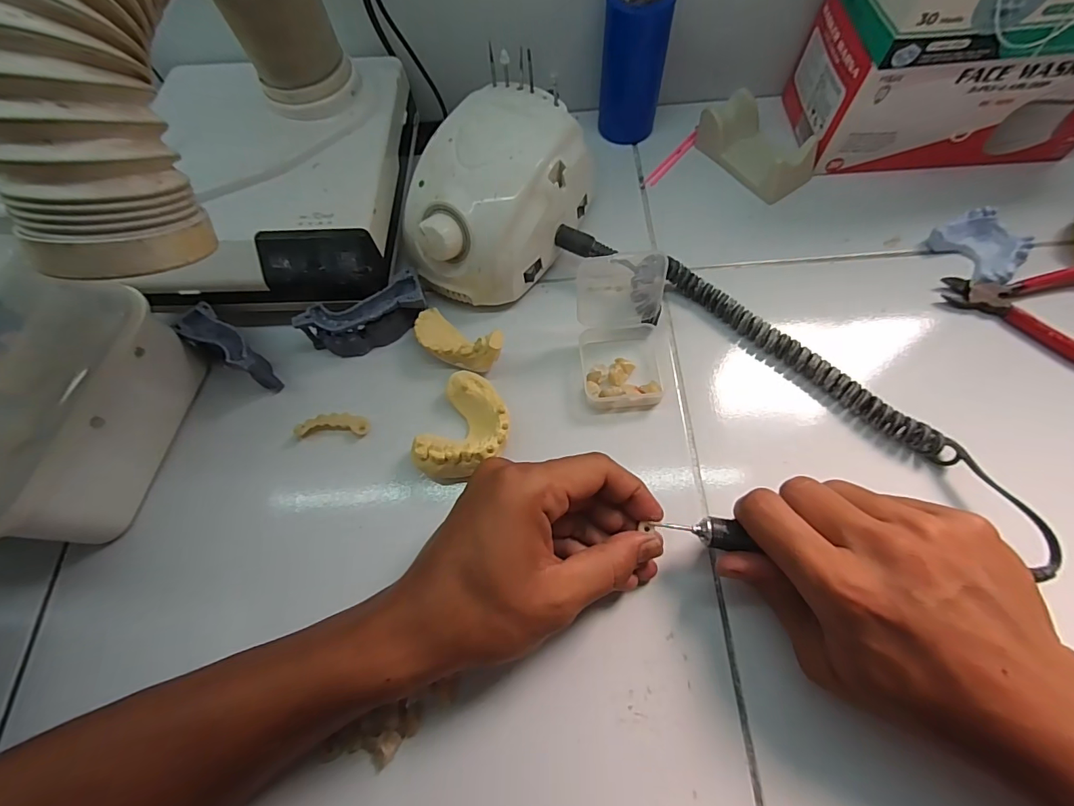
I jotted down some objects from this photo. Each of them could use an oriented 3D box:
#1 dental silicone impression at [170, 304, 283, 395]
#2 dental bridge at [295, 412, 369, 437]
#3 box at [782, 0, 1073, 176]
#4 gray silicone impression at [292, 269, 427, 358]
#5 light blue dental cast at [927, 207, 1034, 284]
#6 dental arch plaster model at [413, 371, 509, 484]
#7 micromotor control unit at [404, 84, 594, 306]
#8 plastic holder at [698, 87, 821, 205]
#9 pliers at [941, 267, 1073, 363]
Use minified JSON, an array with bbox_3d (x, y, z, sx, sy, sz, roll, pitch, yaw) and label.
[{"bbox_3d":[-0.210,-0.037,0.316,0.074,0.038,0.025,37,72,3],"label":"dental silicone impression"},{"bbox_3d":[-0.137,0.014,0.311,0.046,0.009,0.014,-2,66,1],"label":"dental bridge"},{"bbox_3d":[0.320,-0.249,0.356,0.208,0.078,0.098,-1,66,2],"label":"box"},{"bbox_3d":[-0.121,-0.059,0.327,0.086,0.028,0.029,-23,67,-8],"label":"gray silicone impression"},{"bbox_3d":[0.324,-0.113,0.334,0.040,0.022,0.055,-27,68,-10],"label":"light blue dental cast"},{"bbox_3d":[-0.044,0.018,0.295,0.049,0.029,0.071,18,68,10],"label":"dental arch plaster model"},{"bbox_3d":[-0.028,-0.143,0.332,0.100,0.082,0.136,24,69,12],"label":"micromotor control unit"},{"bbox_3d":[0.182,-0.214,0.381,0.051,0.033,0.092,-33,69,-12],"label":"plastic holder"},{"bbox_3d":[0.351,-0.066,0.318,0.119,0.020,0.082,19,68,10],"label":"pliers"}]

